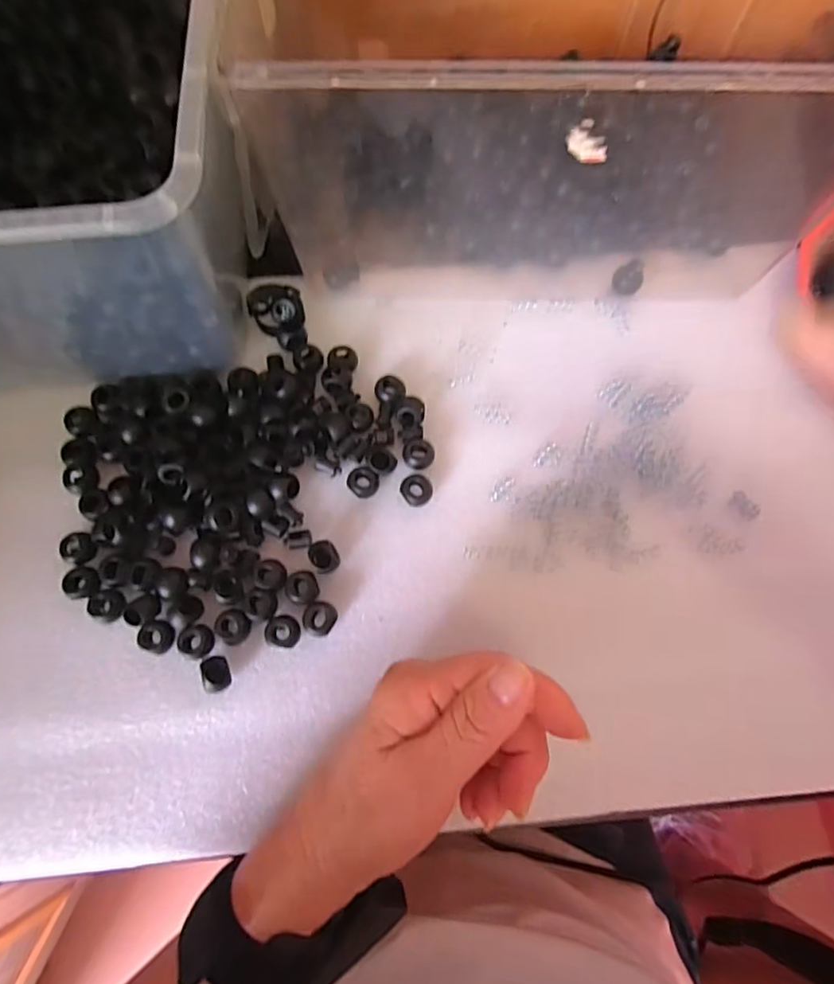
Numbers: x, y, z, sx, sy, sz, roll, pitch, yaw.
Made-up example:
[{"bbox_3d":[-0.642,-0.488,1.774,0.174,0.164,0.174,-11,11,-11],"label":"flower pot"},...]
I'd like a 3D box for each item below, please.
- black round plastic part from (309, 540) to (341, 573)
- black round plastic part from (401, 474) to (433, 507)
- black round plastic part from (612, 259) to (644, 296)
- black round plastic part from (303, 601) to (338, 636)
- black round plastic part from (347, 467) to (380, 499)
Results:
[{"bbox_3d":[-0.049,0.034,0.294,0.014,0.013,0.016,-30,76,-8],"label":"black round plastic part"},{"bbox_3d":[0.001,-0.001,0.307,0.017,0.006,0.016,0,74,0],"label":"black round plastic part"},{"bbox_3d":[0.132,-0.133,0.345,0.021,0.010,0.016,-33,77,-9],"label":"black round plastic part"},{"bbox_3d":[-0.050,0.065,0.288,0.016,0.008,0.017,0,74,0],"label":"black round plastic part"},{"bbox_3d":[-0.030,-0.006,0.306,0.017,0.009,0.015,10,74,3],"label":"black round plastic part"}]

